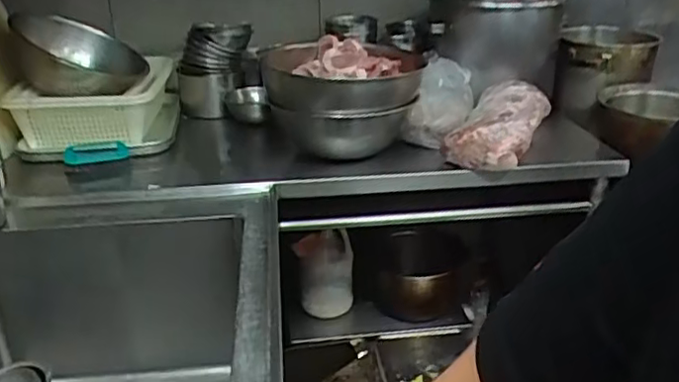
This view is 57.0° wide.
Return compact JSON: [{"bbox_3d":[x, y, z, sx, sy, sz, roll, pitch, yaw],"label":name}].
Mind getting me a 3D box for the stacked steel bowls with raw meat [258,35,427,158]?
[{"bbox_3d":[0.010,-0.230,1.469,0.350,0.199,0.411,2,23,7],"label":"stacked steel bowls with raw meat"}]

